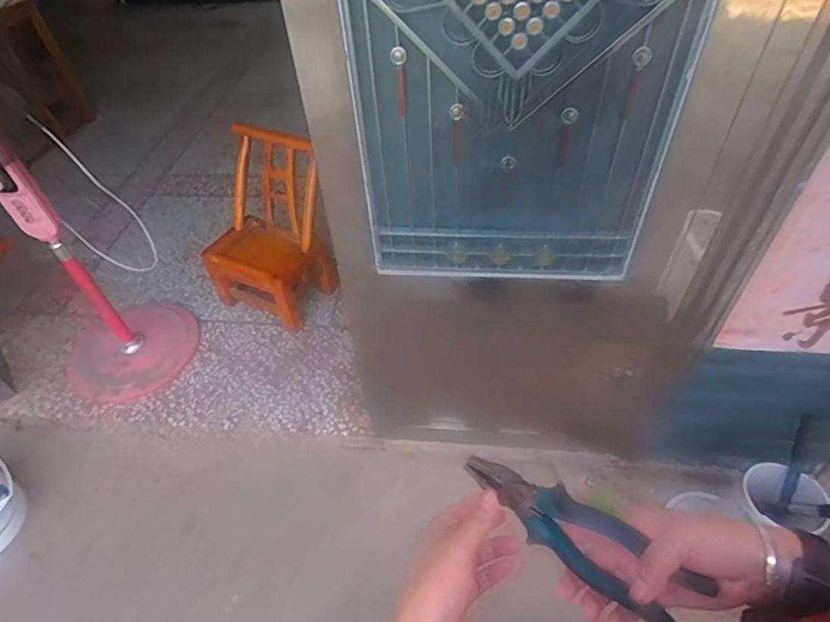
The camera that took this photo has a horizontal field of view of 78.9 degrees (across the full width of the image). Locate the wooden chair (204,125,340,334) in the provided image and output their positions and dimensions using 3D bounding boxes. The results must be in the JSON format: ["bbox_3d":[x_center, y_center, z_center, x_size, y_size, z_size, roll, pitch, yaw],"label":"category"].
[{"bbox_3d":[-0.481,-0.267,1.692,0.396,0.535,0.339,20,53,19],"label":"wooden chair"}]

